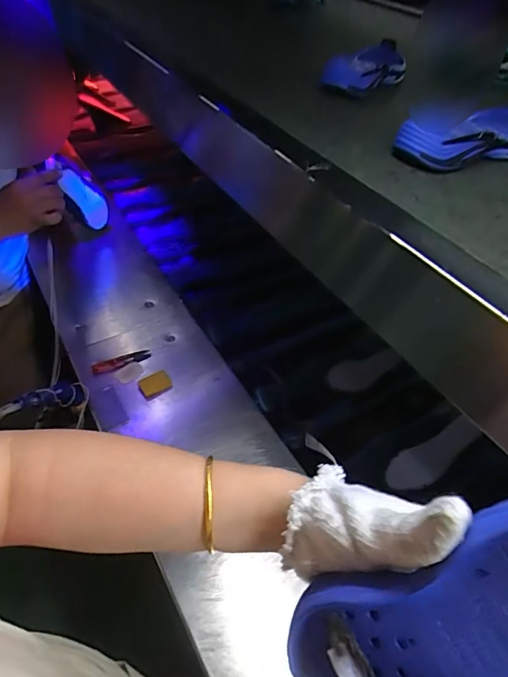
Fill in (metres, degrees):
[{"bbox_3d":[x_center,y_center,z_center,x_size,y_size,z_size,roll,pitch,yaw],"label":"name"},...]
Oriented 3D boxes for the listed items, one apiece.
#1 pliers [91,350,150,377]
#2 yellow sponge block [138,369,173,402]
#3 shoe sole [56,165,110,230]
[{"bbox_3d":[-0.233,0.040,0.808,0.102,0.015,0.028,-13,49,-19],"label":"pliers"},{"bbox_3d":[-0.166,0.079,0.775,0.051,0.012,0.040,-22,53,-25],"label":"yellow sponge block"},{"bbox_3d":[-0.349,-0.286,0.951,0.032,0.223,0.076,10,80,3],"label":"shoe sole"}]

